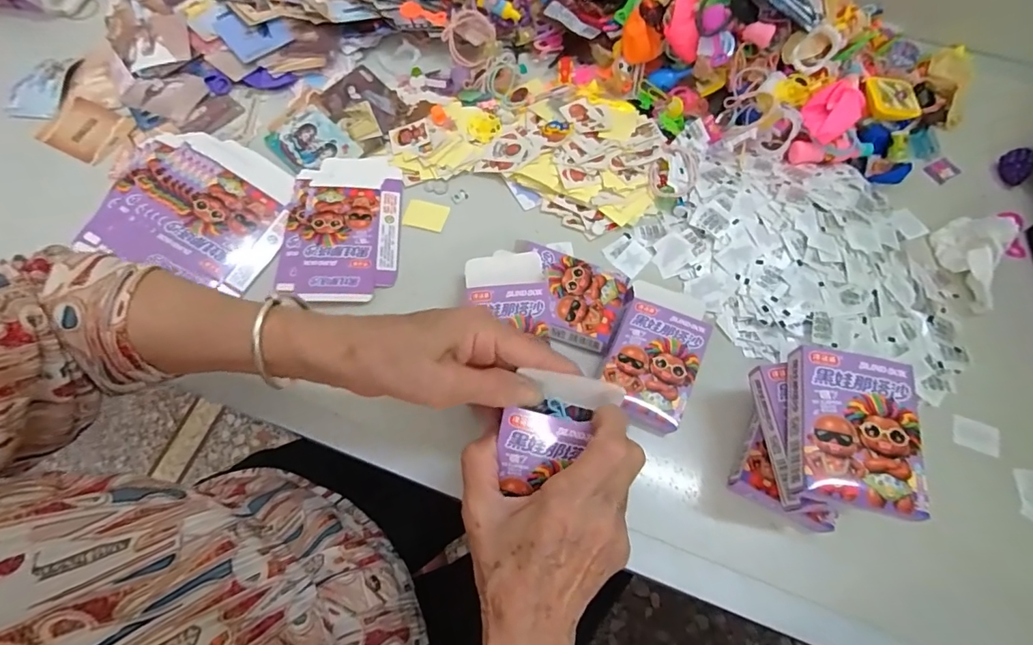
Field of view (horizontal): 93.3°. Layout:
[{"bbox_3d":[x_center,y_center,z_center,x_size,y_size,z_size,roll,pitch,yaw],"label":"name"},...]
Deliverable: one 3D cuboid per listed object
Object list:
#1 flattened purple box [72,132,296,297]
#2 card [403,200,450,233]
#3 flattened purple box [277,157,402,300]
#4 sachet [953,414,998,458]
[{"bbox_3d":[-0.279,-0.106,0.432,0.136,0.017,0.133,19,69,-9],"label":"flattened purple box"},{"bbox_3d":[-0.086,-0.100,0.459,0.039,0.004,0.029,14,69,6],"label":"card"},{"bbox_3d":[-0.158,-0.090,0.445,0.103,0.013,0.157,0,68,1],"label":"flattened purple box"},{"bbox_3d":[0.349,0.086,0.368,0.032,0.004,0.024,20,70,8],"label":"sachet"}]

